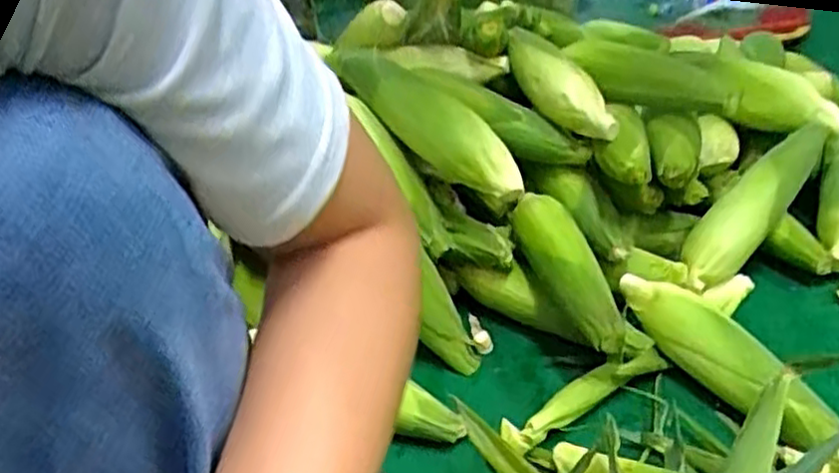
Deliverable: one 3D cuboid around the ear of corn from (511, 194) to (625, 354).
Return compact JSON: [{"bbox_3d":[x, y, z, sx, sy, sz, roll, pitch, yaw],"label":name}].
[{"bbox_3d":[0.145,0.029,0.699,0.059,0.047,0.211,-8,34,-3],"label":"ear of corn"}]

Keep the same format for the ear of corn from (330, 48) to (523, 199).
[{"bbox_3d":[0.002,-0.129,0.745,0.060,0.082,0.258,-32,59,-33],"label":"ear of corn"}]

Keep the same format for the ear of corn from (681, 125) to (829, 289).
[{"bbox_3d":[0.368,-0.036,0.783,0.242,0.049,0.065,-46,45,-11],"label":"ear of corn"}]

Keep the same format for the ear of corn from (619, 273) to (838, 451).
[{"bbox_3d":[0.277,0.110,0.658,0.064,0.062,0.237,-18,36,-17],"label":"ear of corn"}]

